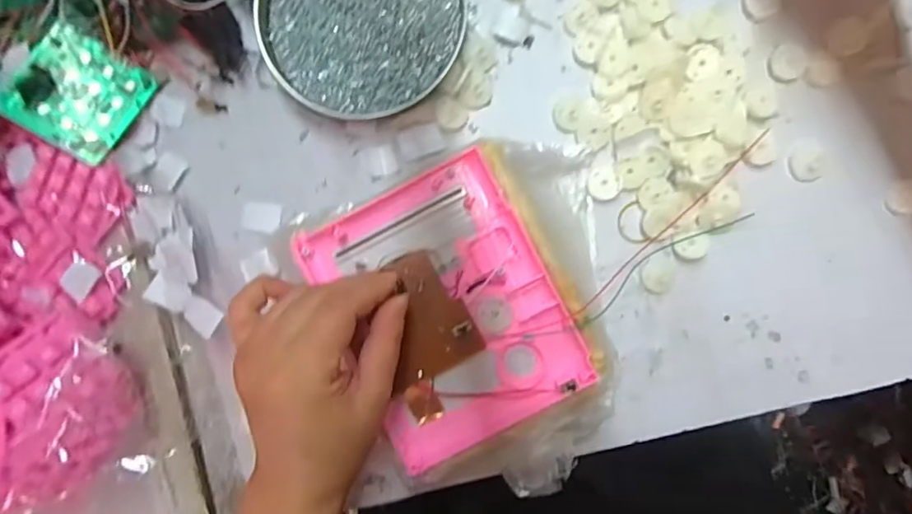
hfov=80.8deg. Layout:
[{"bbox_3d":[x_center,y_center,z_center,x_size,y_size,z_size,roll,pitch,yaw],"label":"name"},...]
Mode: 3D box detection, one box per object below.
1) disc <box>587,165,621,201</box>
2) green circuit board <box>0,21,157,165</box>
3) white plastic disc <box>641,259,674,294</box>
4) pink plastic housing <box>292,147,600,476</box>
[{"bbox_3d":[0.100,-0.050,0.360,0.020,0.005,0.022,-1,84,10],"label":"disc"},{"bbox_3d":[-0.245,-0.107,0.348,0.063,0.012,0.070,32,76,-19],"label":"green circuit board"},{"bbox_3d":[0.138,0.014,0.365,0.021,0.004,0.023,0,93,4],"label":"white plastic disc"},{"bbox_3d":[-0.005,0.034,0.338,0.132,0.020,0.166,-27,91,5],"label":"pink plastic housing"}]

